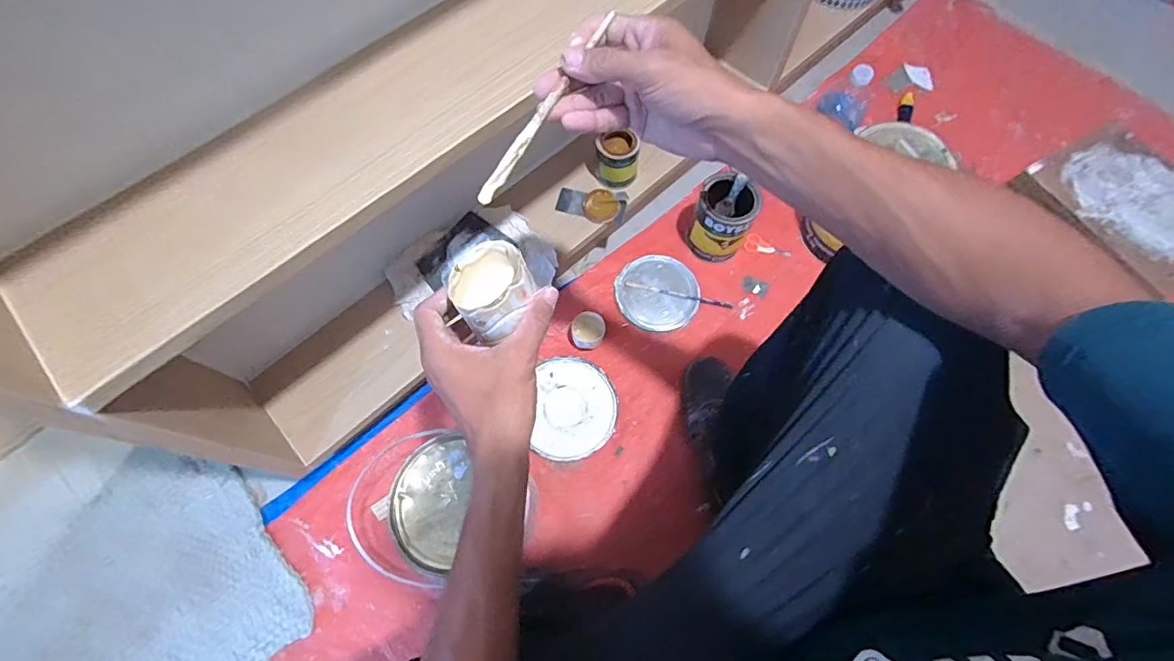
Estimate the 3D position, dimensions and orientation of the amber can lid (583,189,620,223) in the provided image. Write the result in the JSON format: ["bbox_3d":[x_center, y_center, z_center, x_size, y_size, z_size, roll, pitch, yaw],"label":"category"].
[{"bbox_3d":[0.023,-0.209,0.832,0.058,0.015,0.058,0,68,0],"label":"amber can lid"}]

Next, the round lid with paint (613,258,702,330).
[{"bbox_3d":[0.129,-0.067,0.900,0.144,0.016,0.144,0,68,0],"label":"round lid with paint"}]

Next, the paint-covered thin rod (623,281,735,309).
[{"bbox_3d":[0.166,-0.064,0.894,0.191,0.007,0.012,14,69,3],"label":"paint-covered thin rod"}]

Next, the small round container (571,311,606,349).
[{"bbox_3d":[0.001,0.000,0.852,0.057,0.027,0.062,0,68,0],"label":"small round container"}]

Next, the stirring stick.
[{"bbox_3d":[-0.027,-0.158,0.351,0.010,0.007,0.166,32,84,9],"label":"stirring stick"}]

